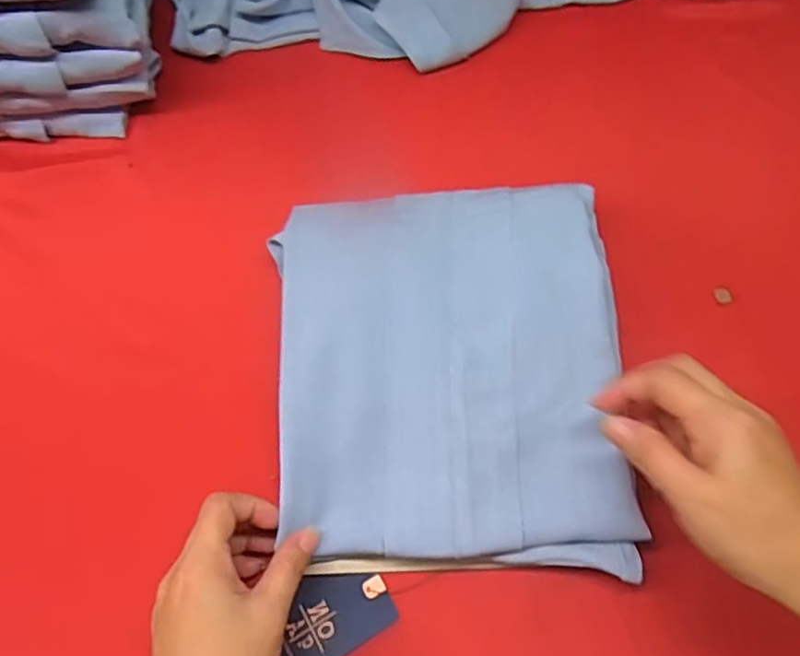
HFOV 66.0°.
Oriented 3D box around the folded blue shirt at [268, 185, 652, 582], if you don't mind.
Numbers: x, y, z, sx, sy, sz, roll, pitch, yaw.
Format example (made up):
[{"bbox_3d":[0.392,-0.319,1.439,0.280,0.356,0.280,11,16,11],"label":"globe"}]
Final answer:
[{"bbox_3d":[0.029,0.019,0.383,0.210,0.038,0.238,0,67,2],"label":"folded blue shirt"}]

